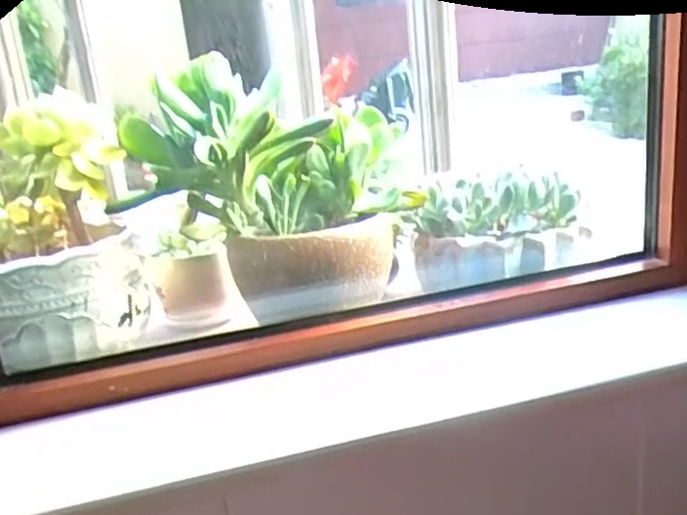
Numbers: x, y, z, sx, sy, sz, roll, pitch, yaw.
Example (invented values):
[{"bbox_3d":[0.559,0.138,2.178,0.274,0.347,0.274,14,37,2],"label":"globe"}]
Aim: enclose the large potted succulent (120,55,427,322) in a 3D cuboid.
[{"bbox_3d":[-0.064,-0.071,0.760,0.216,0.249,0.208,2,19,26],"label":"large potted succulent"}]

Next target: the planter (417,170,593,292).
[{"bbox_3d":[0.187,-0.031,0.825,0.205,0.122,0.092,-4,18,9],"label":"planter"}]

